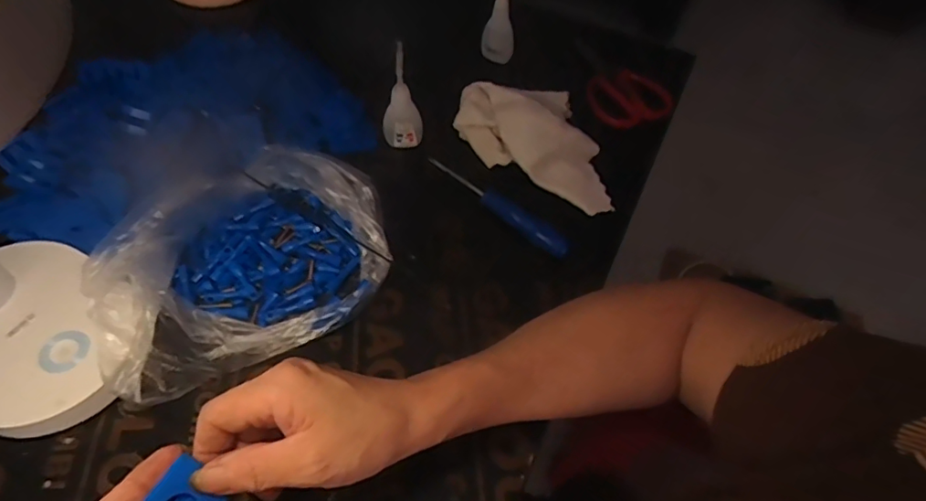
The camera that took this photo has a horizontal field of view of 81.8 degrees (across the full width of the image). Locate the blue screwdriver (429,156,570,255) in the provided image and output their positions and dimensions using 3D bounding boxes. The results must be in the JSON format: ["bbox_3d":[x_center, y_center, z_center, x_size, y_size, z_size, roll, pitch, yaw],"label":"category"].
[{"bbox_3d":[0.028,-0.042,0.456,0.147,0.015,0.019,38,61,21],"label":"blue screwdriver"}]

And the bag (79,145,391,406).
[{"bbox_3d":[-0.157,-0.004,0.390,0.204,0.063,0.160,-25,60,-19],"label":"bag"}]

